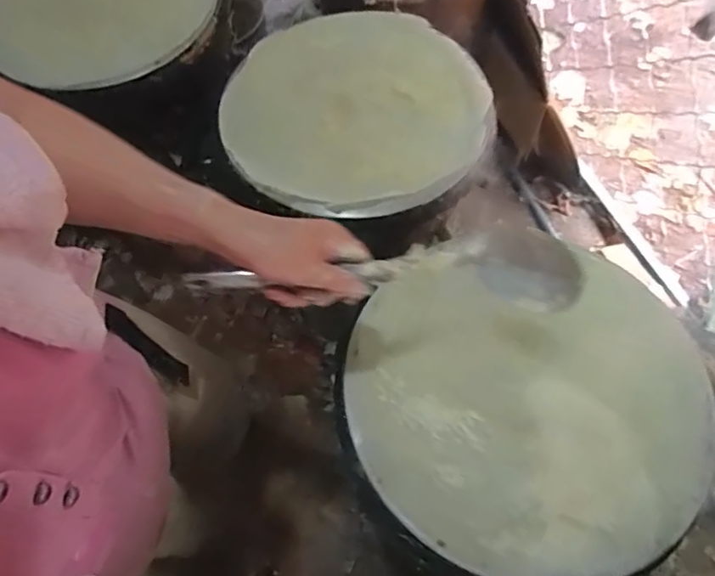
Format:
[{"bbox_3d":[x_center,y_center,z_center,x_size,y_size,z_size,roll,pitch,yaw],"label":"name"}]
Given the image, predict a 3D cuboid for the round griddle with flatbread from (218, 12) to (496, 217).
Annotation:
[{"bbox_3d":[0.009,-0.265,0.764,0.348,0.052,0.368,-1,64,2],"label":"round griddle with flatbread"}]

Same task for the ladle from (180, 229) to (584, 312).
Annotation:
[{"bbox_3d":[0.026,-0.013,0.472,0.334,0.060,0.059,-1,60,-8],"label":"ladle"}]

